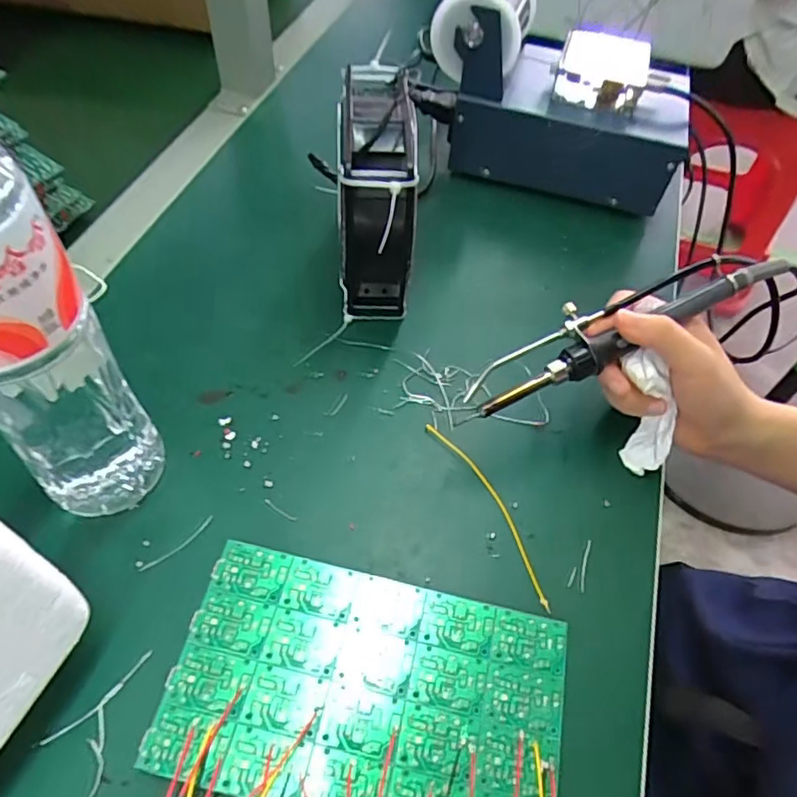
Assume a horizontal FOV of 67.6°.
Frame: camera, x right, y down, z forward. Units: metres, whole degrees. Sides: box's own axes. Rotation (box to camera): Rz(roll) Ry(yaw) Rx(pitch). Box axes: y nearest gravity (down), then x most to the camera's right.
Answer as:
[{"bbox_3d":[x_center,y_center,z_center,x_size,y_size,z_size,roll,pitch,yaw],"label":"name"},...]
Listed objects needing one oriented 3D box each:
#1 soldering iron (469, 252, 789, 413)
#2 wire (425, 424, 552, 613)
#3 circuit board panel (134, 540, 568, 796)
[{"bbox_3d":[0.128,-0.045,0.335,0.196,0.019,0.031,-25,59,-5],"label":"soldering iron"},{"bbox_3d":[0.054,0.062,0.342,0.015,0.004,0.125,-26,62,-14],"label":"wire"},{"bbox_3d":[-0.014,0.136,0.276,0.172,0.014,0.102,12,55,4],"label":"circuit board panel"}]

